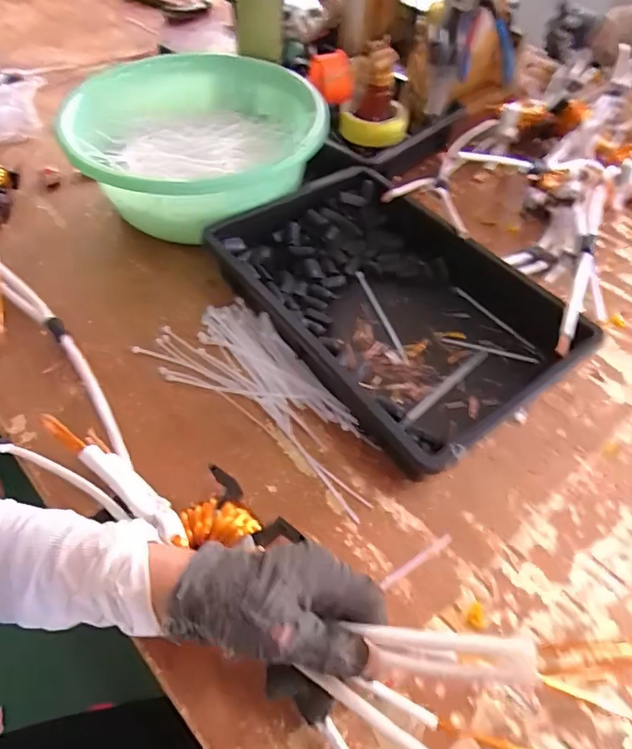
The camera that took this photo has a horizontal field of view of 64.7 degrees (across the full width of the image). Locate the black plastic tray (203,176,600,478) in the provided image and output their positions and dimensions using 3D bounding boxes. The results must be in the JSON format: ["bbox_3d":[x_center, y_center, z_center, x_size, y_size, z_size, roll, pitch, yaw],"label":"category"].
[{"bbox_3d":[0.077,-0.080,0.543,0.242,0.067,0.362,-31,59,-23],"label":"black plastic tray"}]

